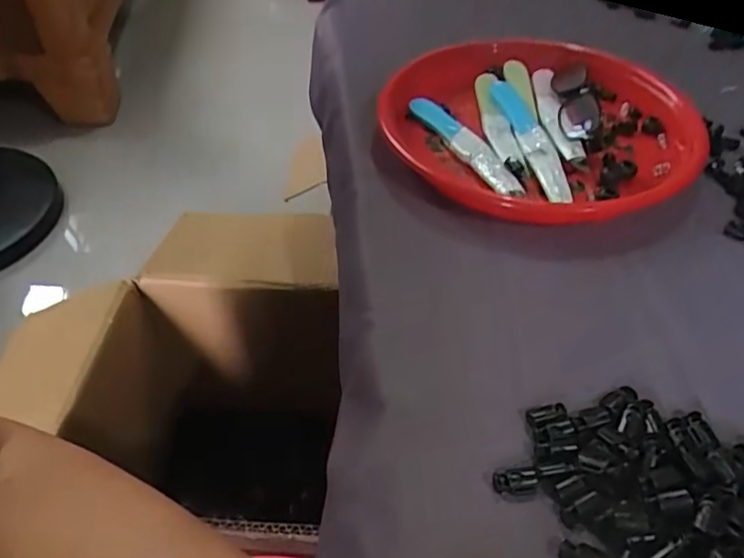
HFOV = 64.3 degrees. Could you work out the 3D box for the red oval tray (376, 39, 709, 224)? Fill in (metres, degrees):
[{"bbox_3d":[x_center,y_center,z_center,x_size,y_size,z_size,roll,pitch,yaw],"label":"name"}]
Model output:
[{"bbox_3d":[0.127,-0.131,0.478,0.229,0.044,0.216,-5,46,-5],"label":"red oval tray"}]

